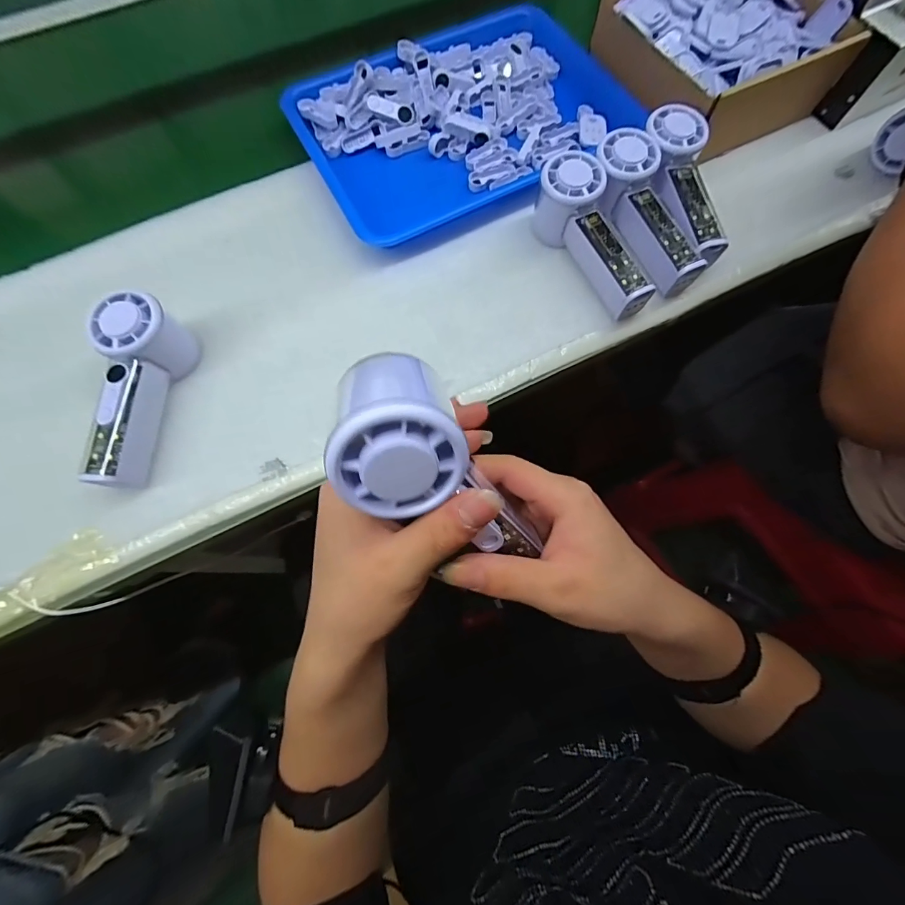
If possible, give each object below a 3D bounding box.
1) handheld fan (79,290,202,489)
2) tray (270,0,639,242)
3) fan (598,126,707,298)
[{"bbox_3d":[-0.261,-0.048,0.326,0.050,0.067,0.149,6,73,3],"label":"handheld fan"},{"bbox_3d":[0.010,-0.368,0.448,0.346,0.042,0.247,-31,75,-9],"label":"tray"},{"bbox_3d":[0.180,-0.225,0.375,0.055,0.046,0.158,-21,87,-6],"label":"fan"}]

